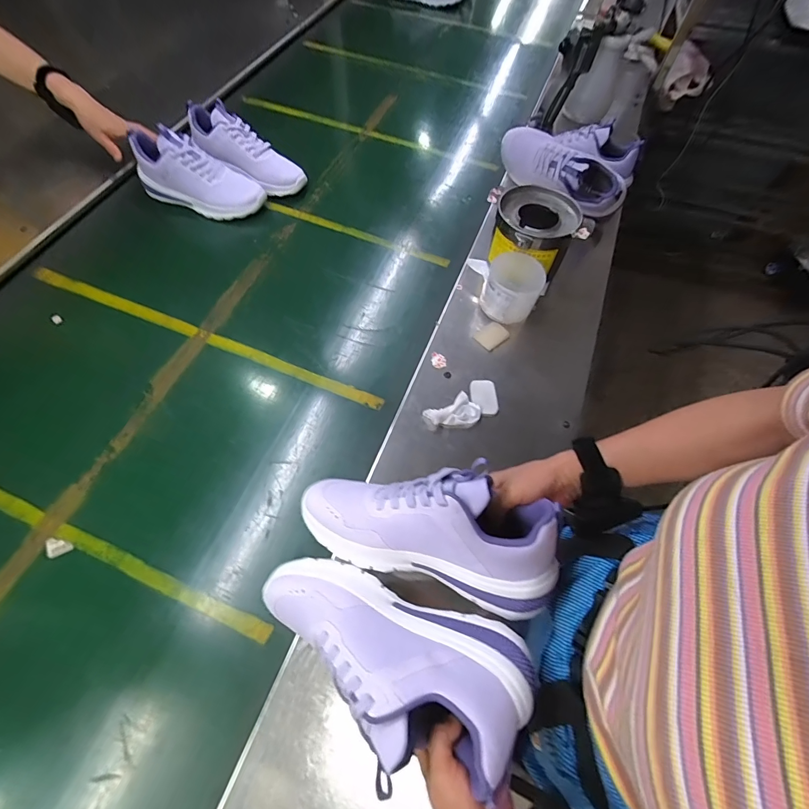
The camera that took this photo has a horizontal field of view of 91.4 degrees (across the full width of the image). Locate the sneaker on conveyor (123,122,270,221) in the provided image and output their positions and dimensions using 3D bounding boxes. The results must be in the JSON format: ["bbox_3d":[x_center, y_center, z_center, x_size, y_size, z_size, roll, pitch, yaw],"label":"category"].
[{"bbox_3d":[-0.415,-0.467,0.801,0.250,0.115,0.090,18,64,8],"label":"sneaker on conveyor"}]

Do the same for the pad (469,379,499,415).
[{"bbox_3d":[0.126,-0.013,0.625,0.042,0.004,0.059,-2,63,-2],"label":"pad"}]

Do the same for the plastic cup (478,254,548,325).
[{"bbox_3d":[0.187,-0.199,0.684,0.090,0.084,0.093,0,63,-1],"label":"plastic cup"}]

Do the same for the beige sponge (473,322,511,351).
[{"bbox_3d":[0.152,-0.121,0.683,0.058,0.004,0.041,-39,70,-18],"label":"beige sponge"}]

